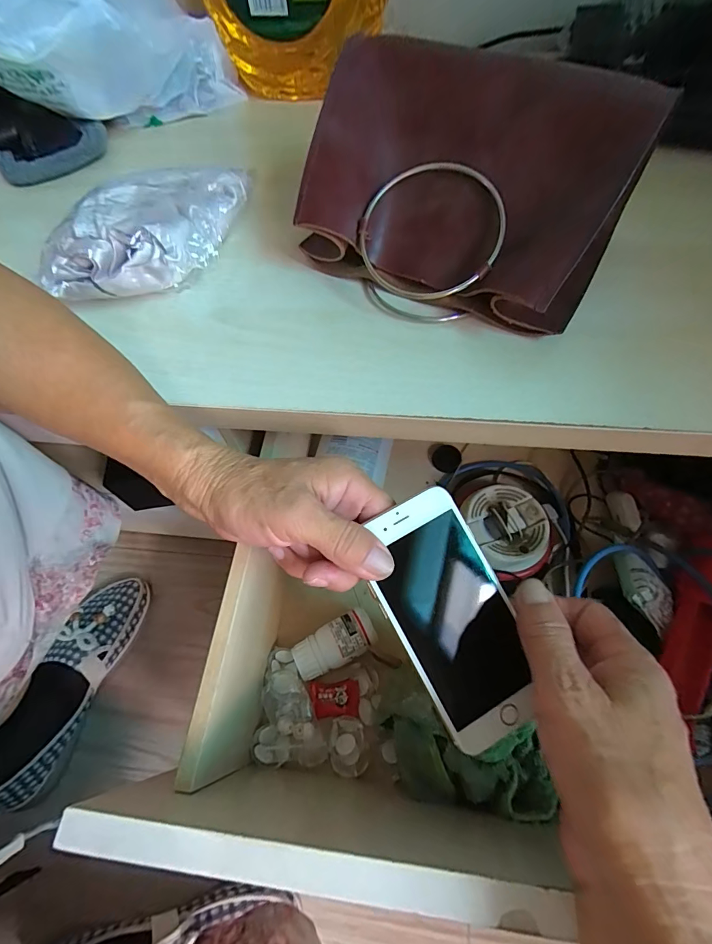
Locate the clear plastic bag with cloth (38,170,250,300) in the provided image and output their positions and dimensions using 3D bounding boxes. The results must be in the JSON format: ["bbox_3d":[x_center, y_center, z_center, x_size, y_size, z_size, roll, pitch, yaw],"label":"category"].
[{"bbox_3d":[-0.159,-0.193,0.323,0.135,0.051,0.124,-8,60,-1],"label":"clear plastic bag with cloth"}]

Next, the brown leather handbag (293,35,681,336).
[{"bbox_3d":[0.068,-0.195,0.277,0.215,0.070,0.171,32,105,19],"label":"brown leather handbag"}]

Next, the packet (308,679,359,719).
[{"bbox_3d":[-0.019,0.201,0.359,0.043,0.009,0.028,-4,61,-1],"label":"packet"}]

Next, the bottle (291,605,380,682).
[{"bbox_3d":[-0.019,0.158,0.371,0.074,0.034,0.035,-27,62,-11],"label":"bottle"}]

